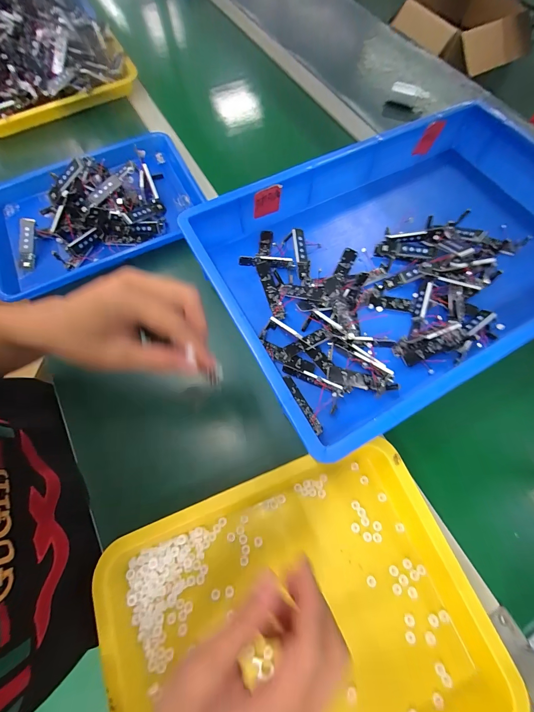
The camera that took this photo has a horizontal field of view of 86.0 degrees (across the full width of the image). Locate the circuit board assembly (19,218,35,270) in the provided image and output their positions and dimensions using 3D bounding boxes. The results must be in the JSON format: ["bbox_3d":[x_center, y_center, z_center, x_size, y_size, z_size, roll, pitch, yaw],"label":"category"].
[{"bbox_3d":[-0.370,-0.172,0.441,0.018,0.013,0.076,5,94,2],"label":"circuit board assembly"}]

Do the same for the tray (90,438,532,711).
[{"bbox_3d":[0.029,0.251,0.266,0.336,0.038,0.258,-18,69,-7],"label":"tray"}]

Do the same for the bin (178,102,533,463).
[{"bbox_3d":[0.208,-0.152,0.405,0.544,0.079,0.356,-27,70,-10],"label":"bin"}]

